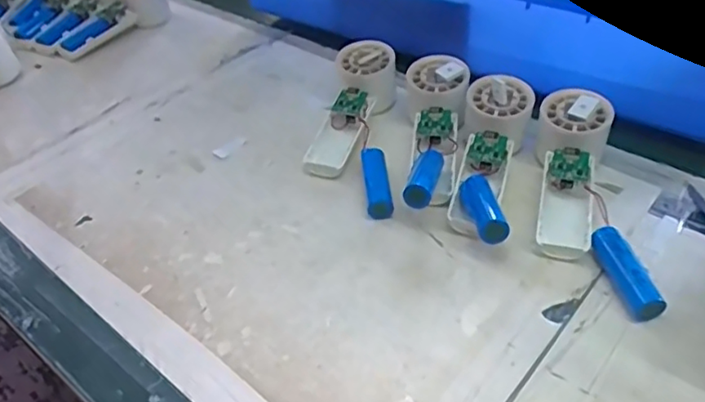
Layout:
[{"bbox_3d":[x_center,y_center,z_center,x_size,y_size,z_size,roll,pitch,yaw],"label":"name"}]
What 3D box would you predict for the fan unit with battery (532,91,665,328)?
[{"bbox_3d":[0.175,-0.007,0.461,0.066,0.056,0.196,-1,43,6],"label":"fan unit with battery"}]

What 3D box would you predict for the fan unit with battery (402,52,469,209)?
[{"bbox_3d":[0.073,-0.058,0.529,0.052,0.056,0.176,0,43,8],"label":"fan unit with battery"}]

